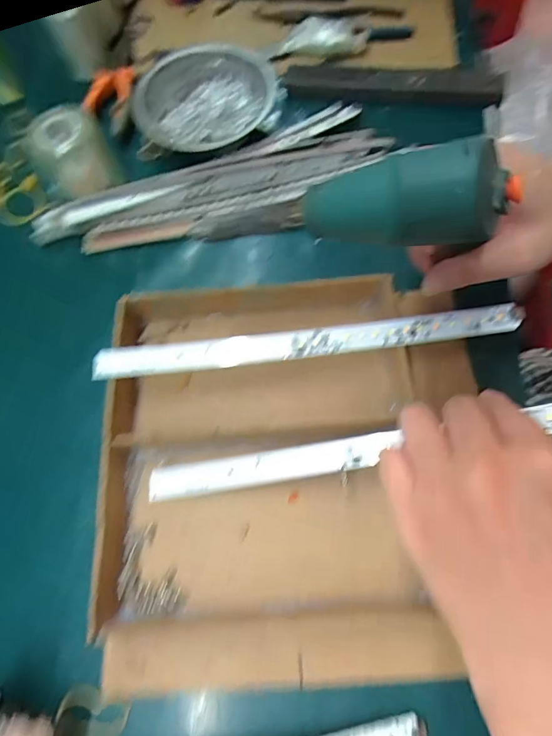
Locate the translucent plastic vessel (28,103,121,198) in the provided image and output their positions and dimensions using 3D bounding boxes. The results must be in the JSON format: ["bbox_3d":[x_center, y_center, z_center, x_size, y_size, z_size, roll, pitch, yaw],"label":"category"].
[{"bbox_3d":[-0.172,-0.177,0.359,0.058,0.052,0.052,-30,70,-10],"label":"translucent plastic vessel"}]

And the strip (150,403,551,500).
[{"bbox_3d":[0.051,0.052,0.269,0.280,0.006,0.019,-12,67,12],"label":"strip"}]

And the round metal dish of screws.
[{"bbox_3d":[-0.063,-0.238,0.389,0.128,0.038,0.109,-14,68,-4],"label":"round metal dish of screws"}]

